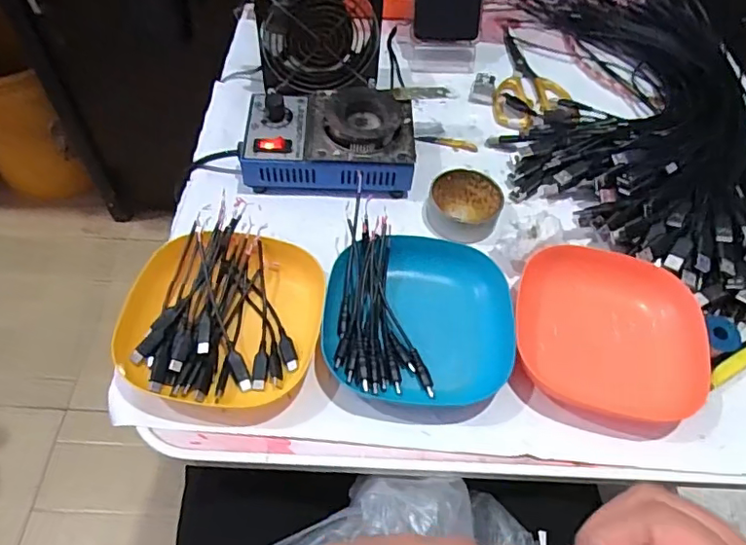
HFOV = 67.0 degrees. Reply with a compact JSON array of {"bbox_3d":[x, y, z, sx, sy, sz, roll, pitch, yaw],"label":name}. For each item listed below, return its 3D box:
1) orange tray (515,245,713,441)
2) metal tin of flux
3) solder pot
[{"bbox_3d":[0.176,0.045,0.425,0.132,0.026,0.138,15,57,6],"label":"orange tray"},{"bbox_3d":[0.081,-0.060,0.505,0.062,0.026,0.065,2,56,-3],"label":"metal tin of flux"},{"bbox_3d":[-0.040,-0.122,0.517,0.151,0.062,0.097,2,56,-2],"label":"solder pot"}]

